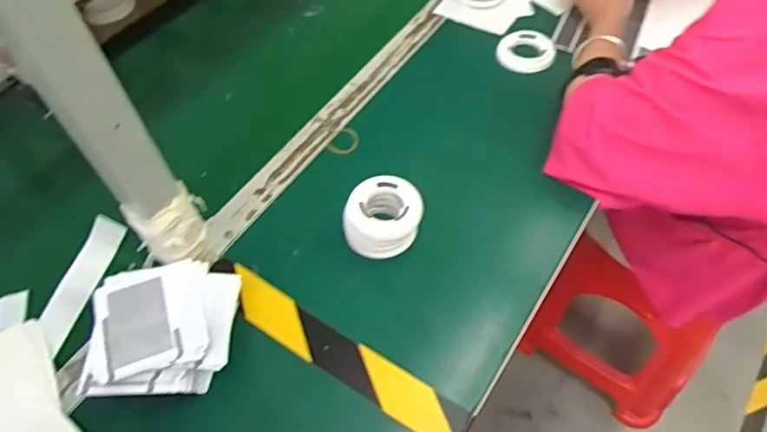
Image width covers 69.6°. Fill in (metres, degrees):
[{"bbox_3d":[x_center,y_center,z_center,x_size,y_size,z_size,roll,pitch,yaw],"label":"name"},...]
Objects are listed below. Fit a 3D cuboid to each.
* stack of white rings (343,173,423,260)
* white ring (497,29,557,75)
[{"bbox_3d":[-0.002,0.002,0.568,0.078,0.054,0.062,-25,58,-13],"label":"stack of white rings"},{"bbox_3d":[0.194,-0.222,0.743,0.071,0.023,0.071,-1,56,2],"label":"white ring"}]

